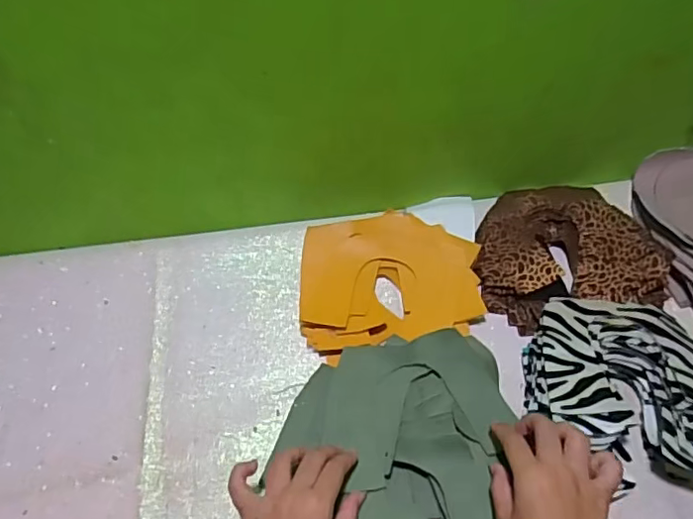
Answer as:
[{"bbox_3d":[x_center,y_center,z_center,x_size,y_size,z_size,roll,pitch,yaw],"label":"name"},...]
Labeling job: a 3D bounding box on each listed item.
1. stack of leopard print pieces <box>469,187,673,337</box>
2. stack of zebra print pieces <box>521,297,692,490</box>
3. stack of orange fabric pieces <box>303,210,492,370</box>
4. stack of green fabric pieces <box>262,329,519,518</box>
[{"bbox_3d":[0.236,-0.010,0.621,0.191,0.033,0.160,-11,53,-6],"label":"stack of leopard print pieces"},{"bbox_3d":[0.259,0.117,0.501,0.192,0.056,0.179,17,55,15],"label":"stack of zebra print pieces"},{"bbox_3d":[0.046,0.024,0.599,0.186,0.035,0.161,-5,52,-1],"label":"stack of orange fabric pieces"},{"bbox_3d":[0.044,0.163,0.482,0.209,0.049,0.200,0,53,3],"label":"stack of green fabric pieces"}]

